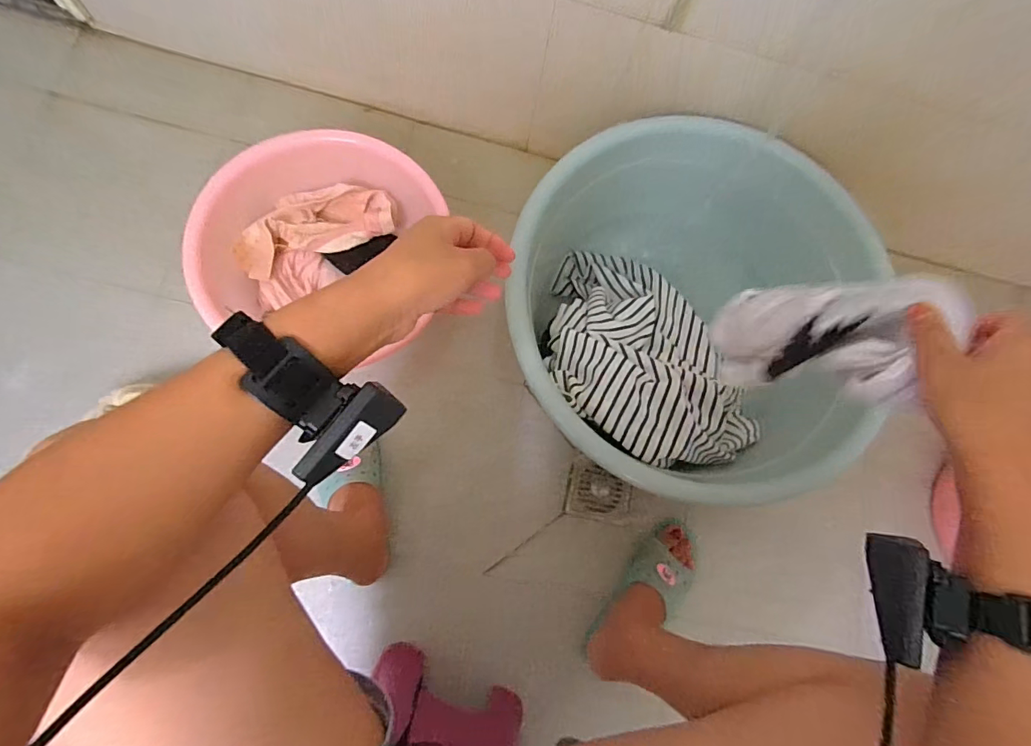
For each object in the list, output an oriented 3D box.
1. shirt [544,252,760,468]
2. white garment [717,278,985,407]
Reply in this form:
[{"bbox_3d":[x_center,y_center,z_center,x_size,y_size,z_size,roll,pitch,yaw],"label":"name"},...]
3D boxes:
[{"bbox_3d":[0.170,-0.033,0.703,0.264,0.150,0.370,-26,81,-11],"label":"shirt"},{"bbox_3d":[0.280,-0.032,0.441,0.075,0.200,0.098,3,94,-28],"label":"white garment"}]

